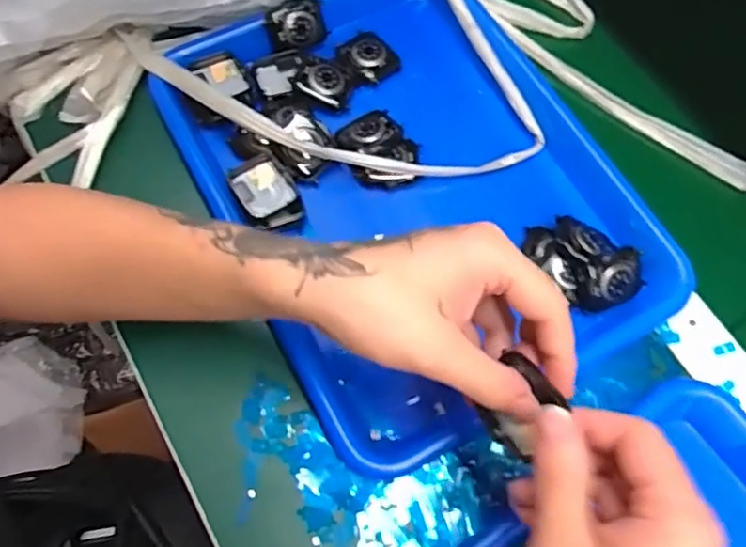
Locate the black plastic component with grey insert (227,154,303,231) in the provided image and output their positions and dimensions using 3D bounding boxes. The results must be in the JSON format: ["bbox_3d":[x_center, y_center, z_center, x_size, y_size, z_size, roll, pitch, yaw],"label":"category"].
[{"bbox_3d":[-0.072,-0.053,0.424,0.039,0.013,0.053,-28,71,-12],"label":"black plastic component with grey insert"}]

